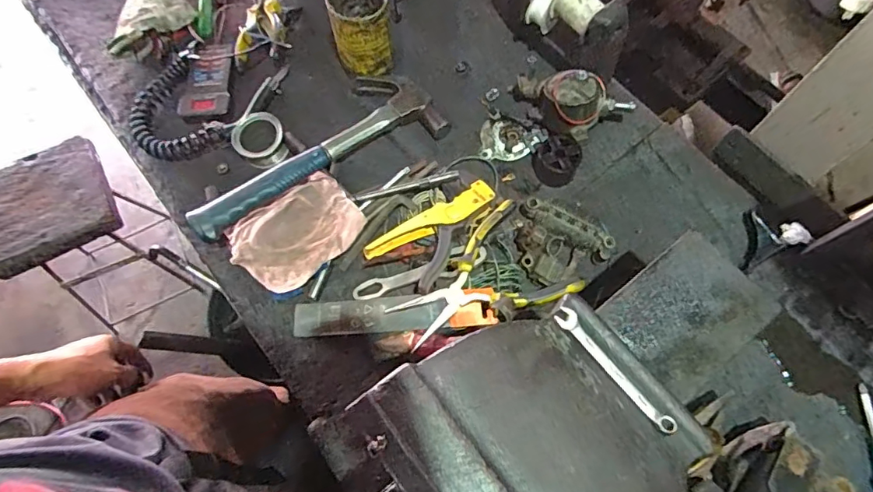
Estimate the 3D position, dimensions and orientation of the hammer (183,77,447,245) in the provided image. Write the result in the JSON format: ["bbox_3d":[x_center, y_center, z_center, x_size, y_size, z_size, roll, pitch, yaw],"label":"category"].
[{"bbox_3d":[-0.154,-0.128,0.629,0.322,0.039,0.123,-30,72,-11],"label":"hammer"}]

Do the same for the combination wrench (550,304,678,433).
[{"bbox_3d":[0.130,0.090,0.375,0.016,0.004,0.111,-39,73,-13],"label":"combination wrench"}]

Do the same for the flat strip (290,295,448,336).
[{"bbox_3d":[-0.076,0.076,0.559,0.174,0.009,0.036,-6,70,16],"label":"flat strip"}]

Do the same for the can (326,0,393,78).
[{"bbox_3d":[-0.097,-0.281,0.658,0.078,0.096,0.080,-10,69,-3],"label":"can"}]

